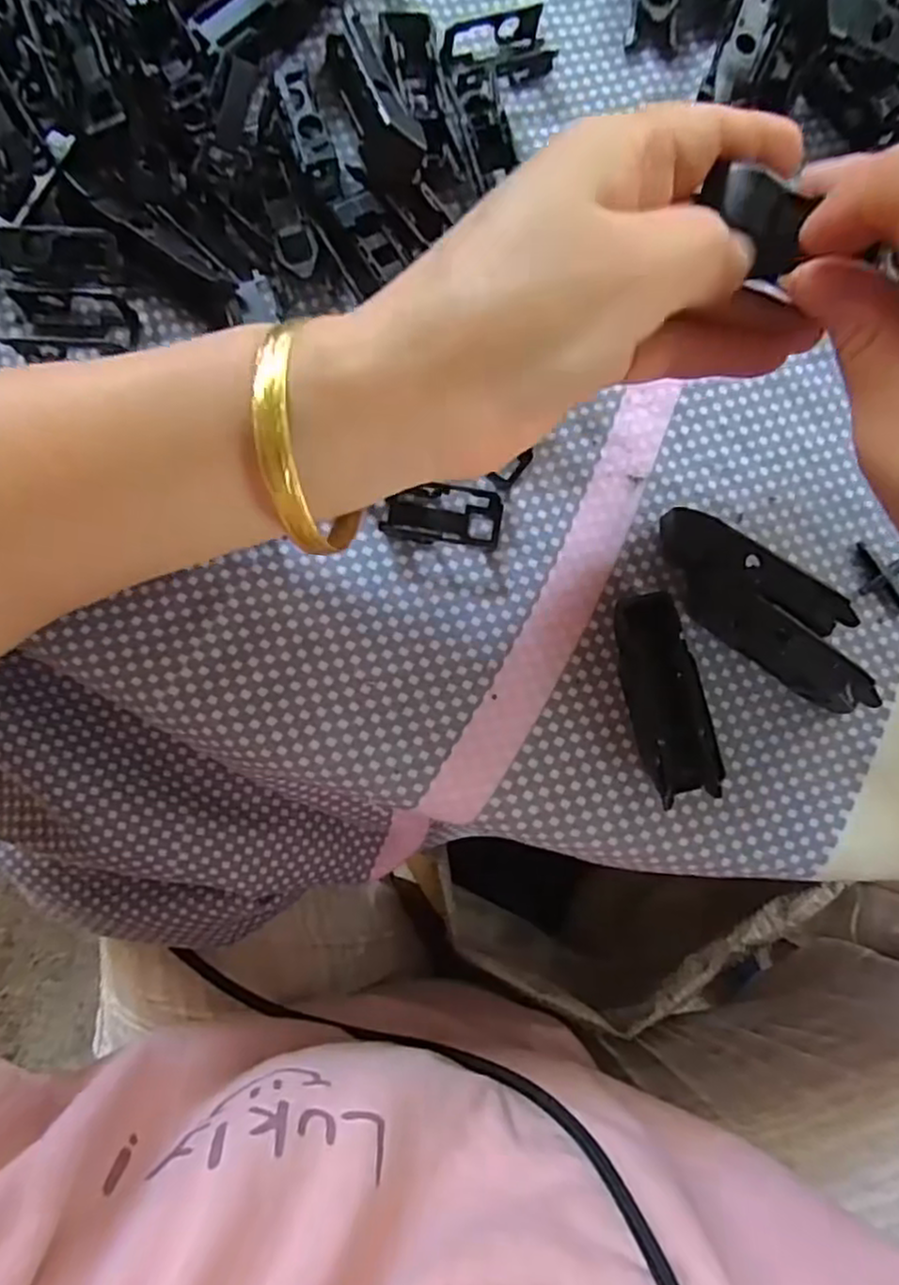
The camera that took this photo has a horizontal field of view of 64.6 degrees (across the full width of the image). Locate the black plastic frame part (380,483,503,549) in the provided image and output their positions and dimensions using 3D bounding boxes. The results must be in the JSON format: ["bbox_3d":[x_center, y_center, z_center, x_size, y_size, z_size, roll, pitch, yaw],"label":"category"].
[{"bbox_3d":[-0.002,-0.044,0.239,0.039,0.004,0.020,5,83,-2],"label":"black plastic frame part"}]

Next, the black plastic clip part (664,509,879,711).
[{"bbox_3d":[0.101,-0.011,0.231,0.080,0.023,0.027,37,83,2],"label":"black plastic clip part"}]

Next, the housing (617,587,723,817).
[{"bbox_3d":[0.069,0.017,0.230,0.022,0.015,0.065,-12,84,-4],"label":"housing"}]

